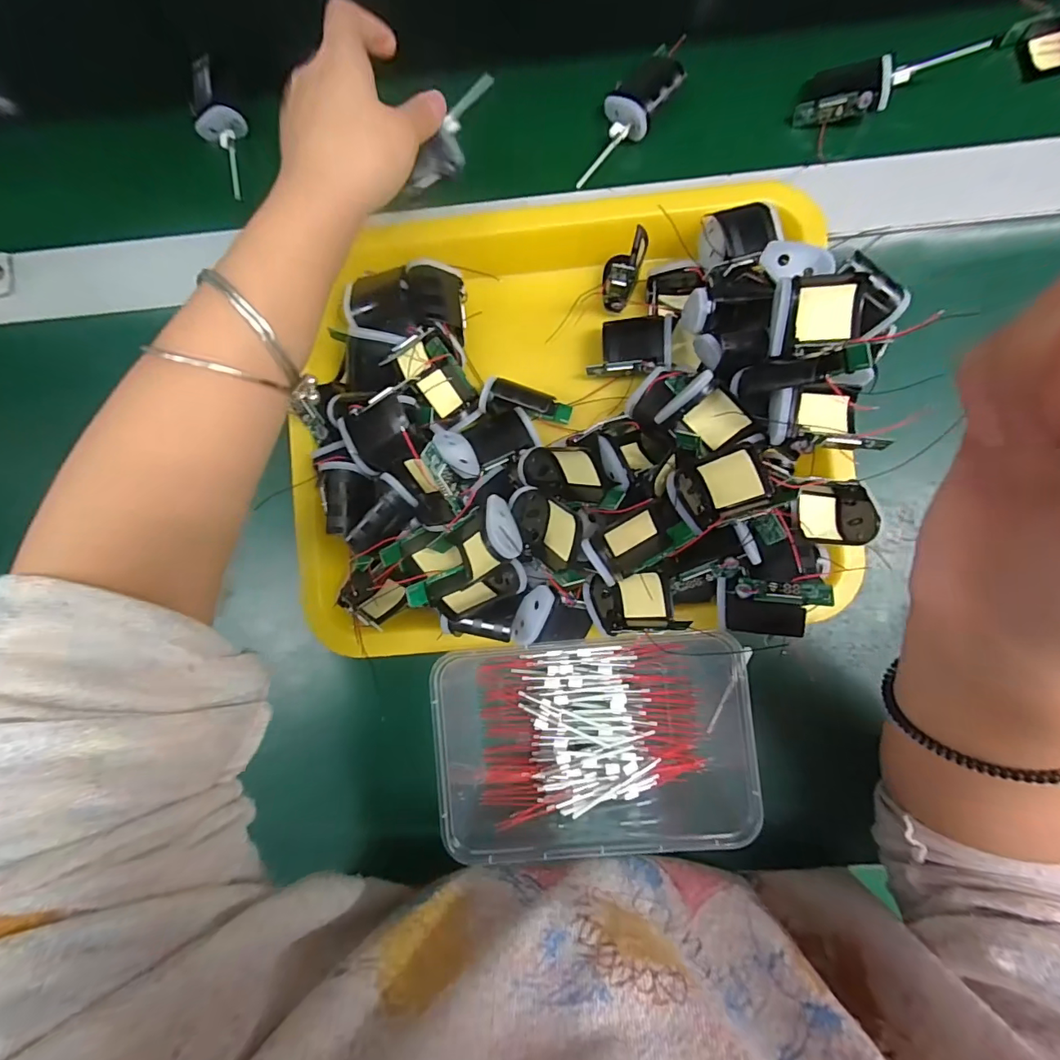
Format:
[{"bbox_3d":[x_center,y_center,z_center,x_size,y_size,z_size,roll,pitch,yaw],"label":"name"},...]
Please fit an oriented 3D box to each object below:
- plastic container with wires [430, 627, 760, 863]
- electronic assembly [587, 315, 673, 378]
[{"bbox_3d":[0.037,0.125,0.273,0.174,0.057,0.120,-1,88,3],"label":"plastic container with wires"},{"bbox_3d":[0.063,-0.113,0.295,0.048,0.020,0.034,4,92,16],"label":"electronic assembly"}]

